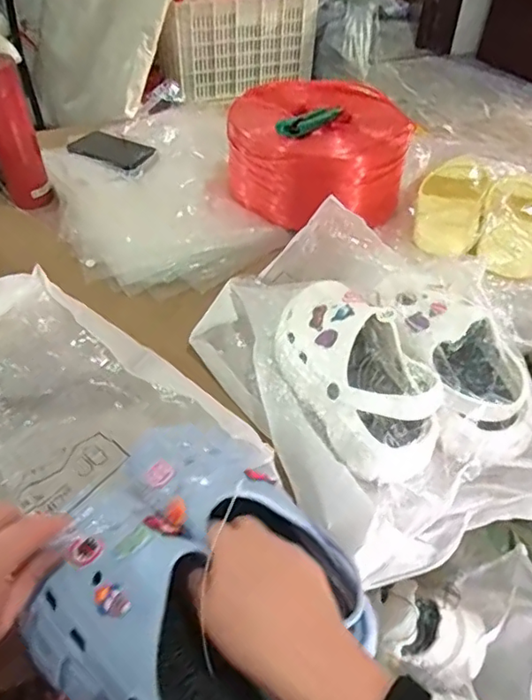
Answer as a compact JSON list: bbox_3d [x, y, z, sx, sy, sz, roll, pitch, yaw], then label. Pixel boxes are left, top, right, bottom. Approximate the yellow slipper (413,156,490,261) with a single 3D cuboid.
[{"bbox_3d":[0.268,-0.215,0.830,0.095,0.055,0.203,16,48,13],"label":"yellow slipper"}]

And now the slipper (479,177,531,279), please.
[{"bbox_3d":[0.336,-0.163,0.762,0.102,0.056,0.183,19,49,16],"label":"slipper"}]

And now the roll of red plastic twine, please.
[{"bbox_3d":[0.076,-0.309,0.902,0.266,0.143,0.217,-3,46,-4],"label":"roll of red plastic twine"}]

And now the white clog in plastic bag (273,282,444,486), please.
[{"bbox_3d":[0.081,0.018,0.594,0.114,0.093,0.243,-14,48,-14],"label":"white clog in plastic bag"}]

